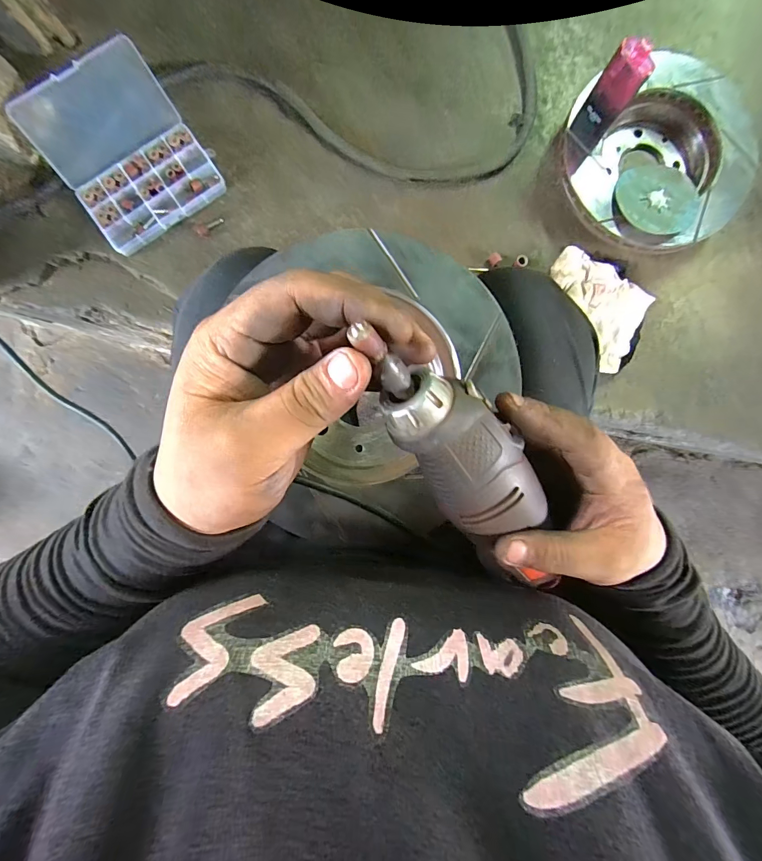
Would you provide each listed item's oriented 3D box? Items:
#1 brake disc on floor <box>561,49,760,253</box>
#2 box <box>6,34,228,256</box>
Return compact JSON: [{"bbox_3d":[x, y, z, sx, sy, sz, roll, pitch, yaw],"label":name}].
[{"bbox_3d":[0.375,-0.367,0.532,0.246,0.057,0.236,0,89,-1],"label":"brake disc on floor"},{"bbox_3d":[-0.332,-0.361,0.508,0.176,0.073,0.193,-36,90,-1],"label":"box"}]

